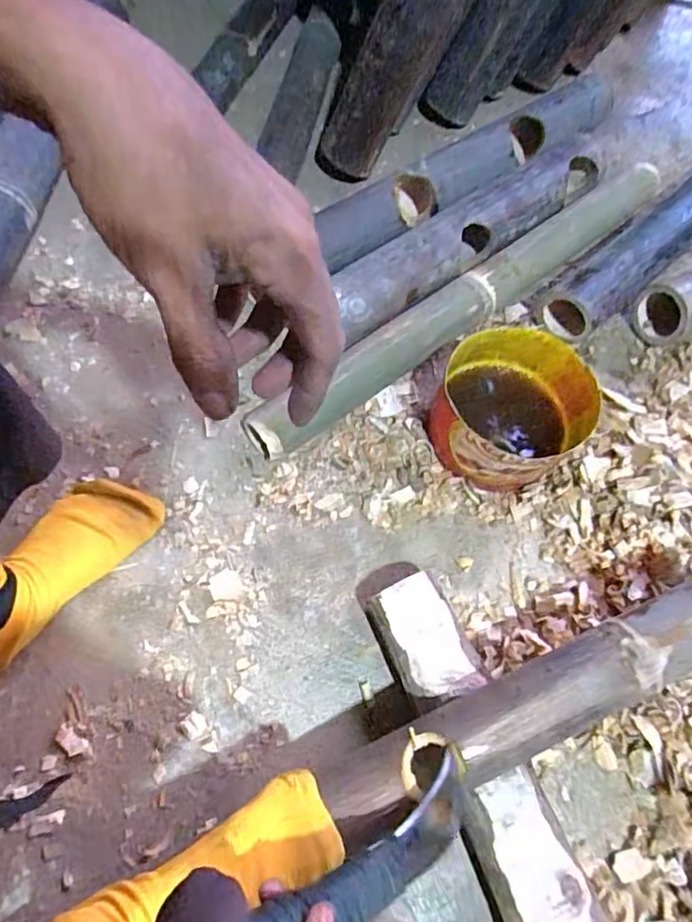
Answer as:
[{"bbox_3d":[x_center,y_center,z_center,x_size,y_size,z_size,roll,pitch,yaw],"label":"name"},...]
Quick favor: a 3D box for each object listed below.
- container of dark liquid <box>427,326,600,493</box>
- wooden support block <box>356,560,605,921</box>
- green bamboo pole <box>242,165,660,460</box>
[{"bbox_3d":[0.172,-0.050,0.616,0.143,0.088,0.150,2,67,-5],"label":"container of dark liquid"},{"bbox_3d":[0.104,0.241,0.504,0.080,0.070,0.325,-21,71,-13],"label":"wooden support block"},{"bbox_3d":[0.152,-0.187,0.686,0.613,0.058,0.067,-32,74,-17],"label":"green bamboo pole"}]

